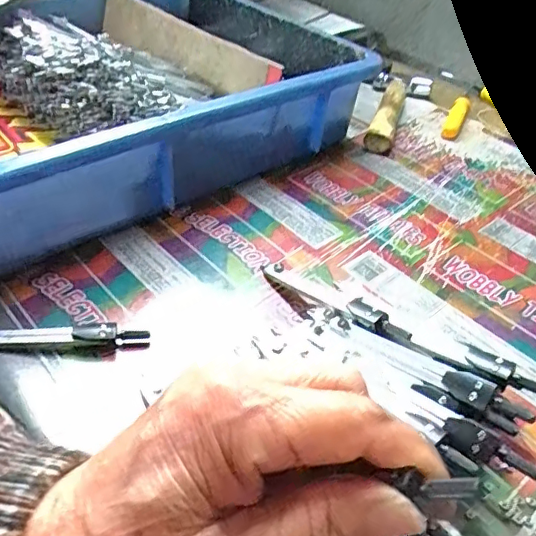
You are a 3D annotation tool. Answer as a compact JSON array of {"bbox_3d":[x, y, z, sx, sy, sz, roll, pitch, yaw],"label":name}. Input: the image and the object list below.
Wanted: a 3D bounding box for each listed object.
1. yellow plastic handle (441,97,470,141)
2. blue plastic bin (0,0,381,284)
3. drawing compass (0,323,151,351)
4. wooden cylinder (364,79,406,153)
[{"bbox_3d":[0.184,-0.147,0.539,0.016,0.018,0.078,18,43,16],"label":"yellow plastic handle"},{"bbox_3d":[-0.159,-0.138,0.449,0.406,0.086,0.297,-28,50,-31],"label":"blue plastic bin"},{"bbox_3d":[-0.122,0.038,0.304,0.110,0.014,0.012,-1,41,-6],"label":"drawing compass"},{"bbox_3d":[0.115,-0.149,0.535,0.022,0.018,0.131,14,42,11],"label":"wooden cylinder"}]

